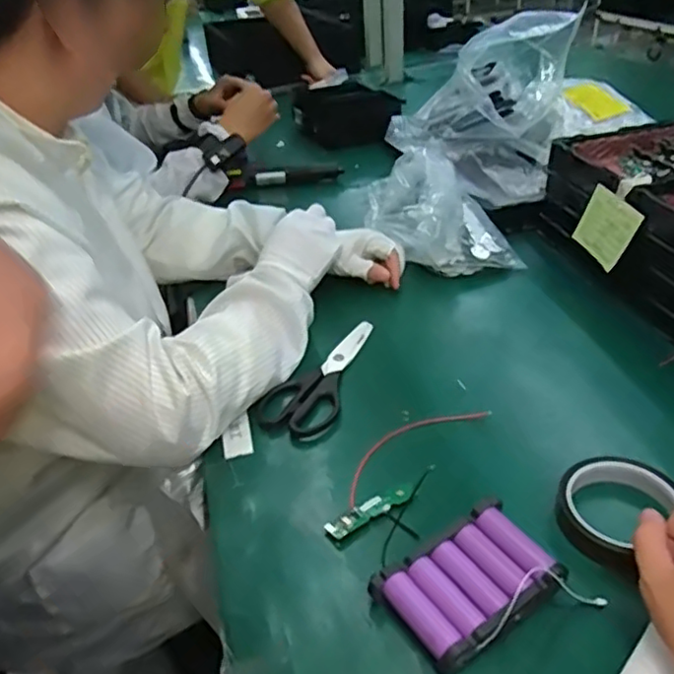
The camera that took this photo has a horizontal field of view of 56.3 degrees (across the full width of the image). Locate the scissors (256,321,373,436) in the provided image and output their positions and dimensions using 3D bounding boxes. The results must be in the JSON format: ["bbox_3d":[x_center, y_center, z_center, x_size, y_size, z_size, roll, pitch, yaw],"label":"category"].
[{"bbox_3d":[-0.006,0.036,0.657,0.068,0.012,0.190,14,39,26],"label":"scissors"}]

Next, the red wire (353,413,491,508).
[{"bbox_3d":[0.065,0.096,0.564,0.162,0.007,0.046,-25,39,-27],"label":"red wire"}]

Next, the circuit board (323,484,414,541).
[{"bbox_3d":[0.027,0.136,0.504,0.079,0.009,0.021,-23,38,-24],"label":"circuit board"}]

